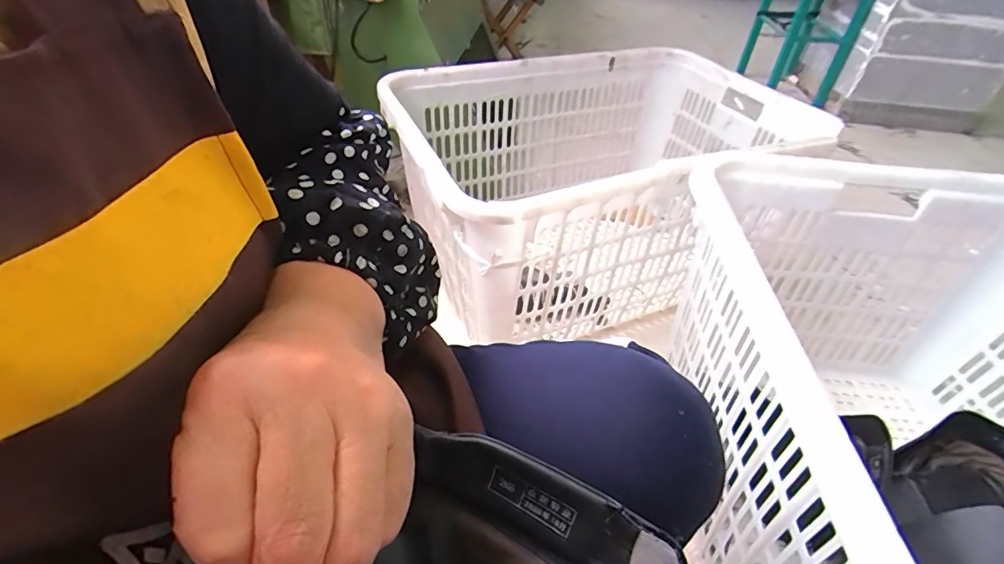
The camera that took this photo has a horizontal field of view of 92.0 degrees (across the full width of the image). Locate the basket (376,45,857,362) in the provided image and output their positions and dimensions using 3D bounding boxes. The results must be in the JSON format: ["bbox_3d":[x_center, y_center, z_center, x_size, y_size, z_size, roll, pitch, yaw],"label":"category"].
[{"bbox_3d":[0.178,-0.189,0.967,0.730,0.344,0.487,-15,45,-21],"label":"basket"}]

